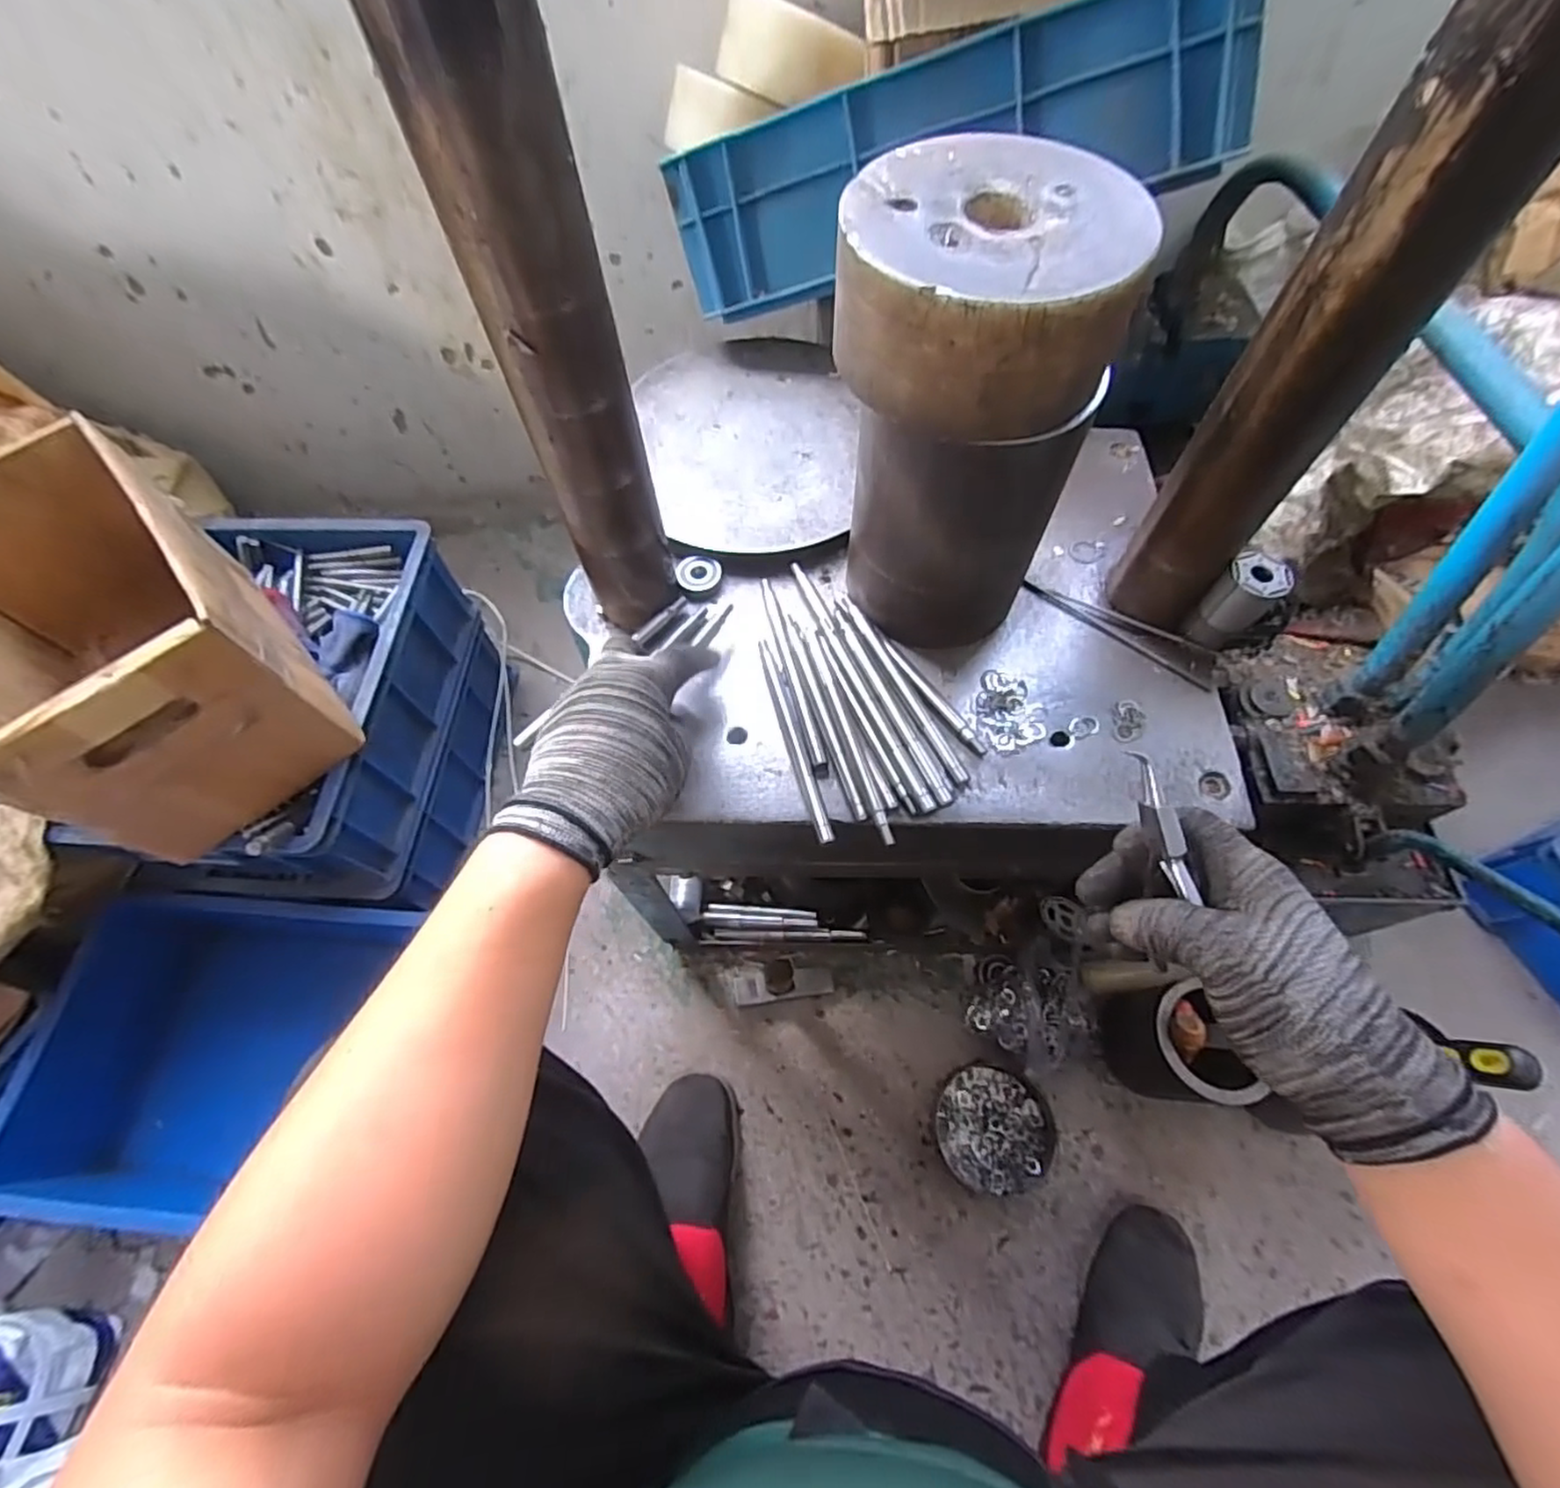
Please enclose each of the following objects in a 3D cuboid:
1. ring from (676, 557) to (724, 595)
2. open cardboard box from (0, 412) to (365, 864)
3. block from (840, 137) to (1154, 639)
[{"bbox_3d":[-0.063,-0.133,0.542,0.036,0.012,0.030,-8,63,-2],"label":"ring"},{"bbox_3d":[-0.572,-0.089,0.606,0.193,0.199,0.308,-39,68,-17],"label":"open cardboard box"},{"bbox_3d":[0.106,-0.190,0.433,0.144,0.253,0.139,3,63,3],"label":"block"}]

